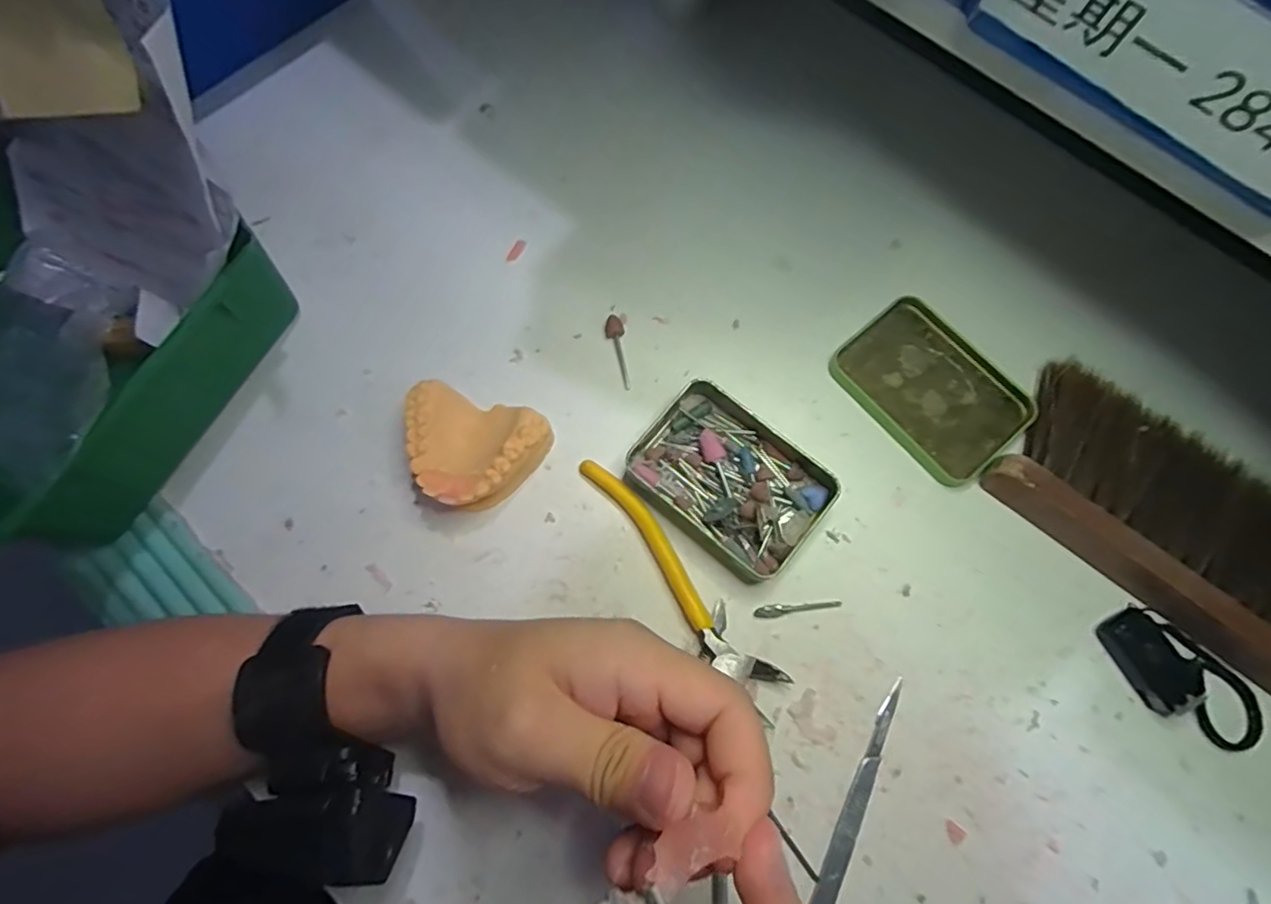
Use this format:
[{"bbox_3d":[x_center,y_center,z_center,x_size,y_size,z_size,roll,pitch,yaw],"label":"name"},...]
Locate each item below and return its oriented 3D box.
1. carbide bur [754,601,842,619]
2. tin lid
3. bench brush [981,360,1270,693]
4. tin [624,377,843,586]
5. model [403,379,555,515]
[{"bbox_3d":[0.082,0.078,0.296,0.043,0.004,0.007,-8,73,-3],"label":"carbide bur"},{"bbox_3d":[0.167,-0.037,0.328,0.075,0.007,0.098,-40,78,-12],"label":"tin lid"},{"bbox_3d":[0.336,0.089,0.281,0.337,0.029,0.092,39,76,10],"label":"bench brush"},{"bbox_3d":[0.050,0.014,0.307,0.099,0.017,0.076,38,76,10],"label":"tin"},{"bbox_3d":[-0.088,-0.005,0.306,0.067,0.031,0.062,35,76,9],"label":"model"}]

